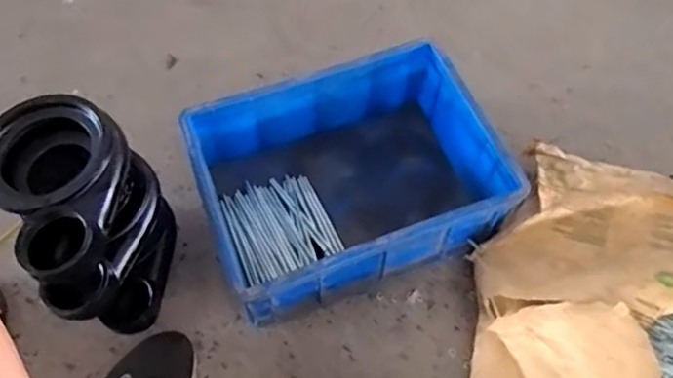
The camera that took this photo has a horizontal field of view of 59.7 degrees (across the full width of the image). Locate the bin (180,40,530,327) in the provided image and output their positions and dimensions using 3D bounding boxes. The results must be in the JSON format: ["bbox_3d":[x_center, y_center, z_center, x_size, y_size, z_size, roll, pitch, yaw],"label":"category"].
[{"bbox_3d":[0.017,-0.015,0.860,0.400,0.146,0.292,-19,62,-10],"label":"bin"}]

